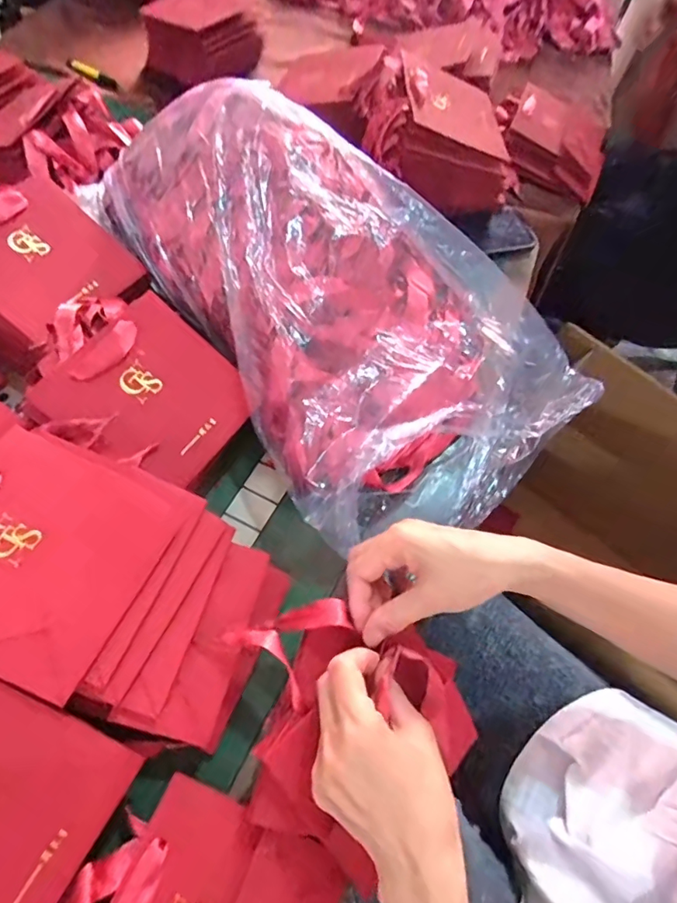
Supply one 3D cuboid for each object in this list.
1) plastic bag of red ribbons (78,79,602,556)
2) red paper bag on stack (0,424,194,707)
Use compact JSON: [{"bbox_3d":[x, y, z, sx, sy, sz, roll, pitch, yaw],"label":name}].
[{"bbox_3d":[-0.023,-0.157,0.501,0.306,0.160,0.523,-40,70,-22],"label":"plastic bag of red ribbons"},{"bbox_3d":[-0.202,0.067,0.338,0.140,0.011,0.142,32,63,-8],"label":"red paper bag on stack"}]

